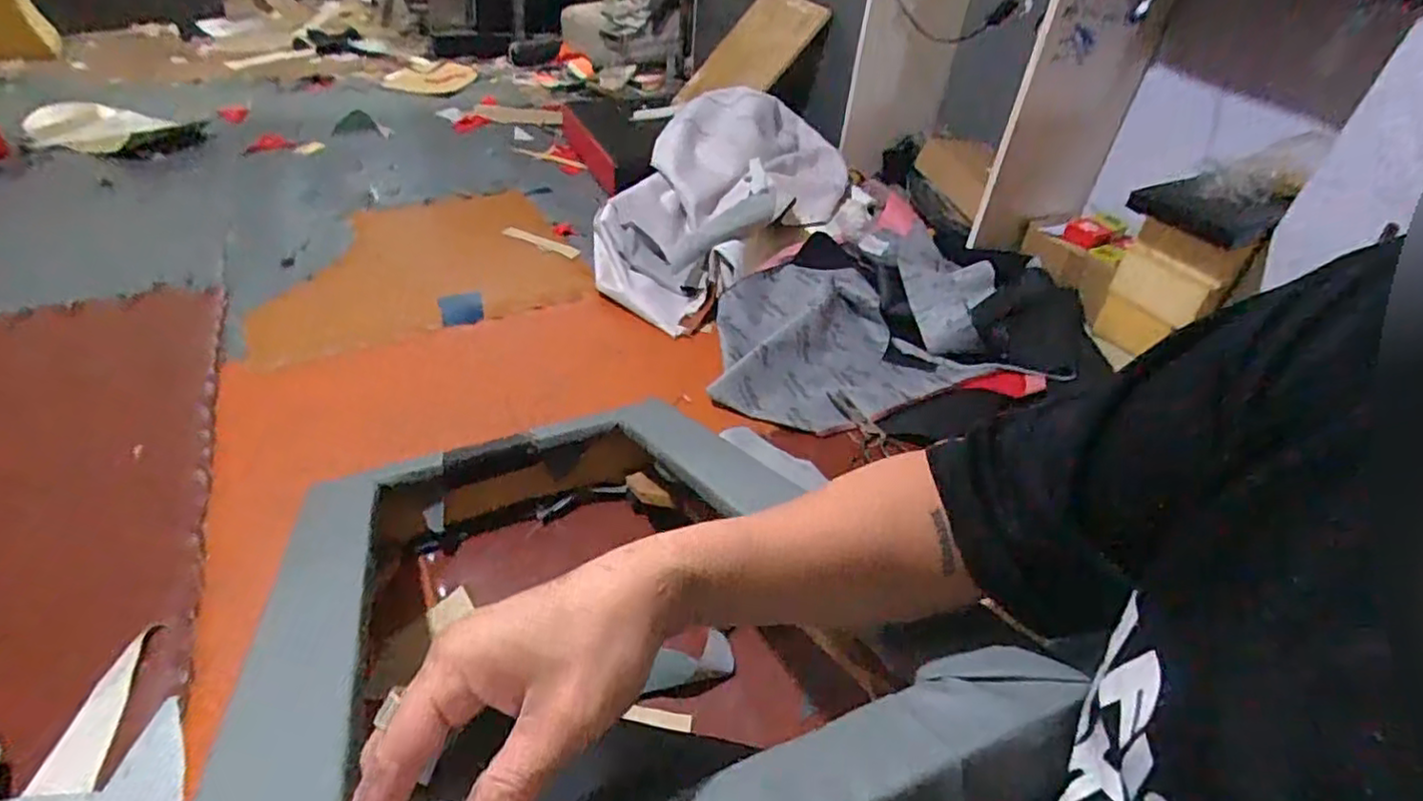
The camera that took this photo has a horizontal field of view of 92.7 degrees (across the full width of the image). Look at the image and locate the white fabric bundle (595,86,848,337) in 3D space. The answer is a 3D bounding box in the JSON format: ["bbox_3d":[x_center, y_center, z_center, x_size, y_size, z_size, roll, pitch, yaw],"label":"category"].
[{"bbox_3d":[0.037,-0.419,1.369,0.421,0.203,0.638,14,42,8],"label":"white fabric bundle"}]

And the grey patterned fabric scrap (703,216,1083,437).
[{"bbox_3d":[0.269,-0.131,1.195,0.588,0.101,0.391,-7,43,-15],"label":"grey patterned fabric scrap"}]

